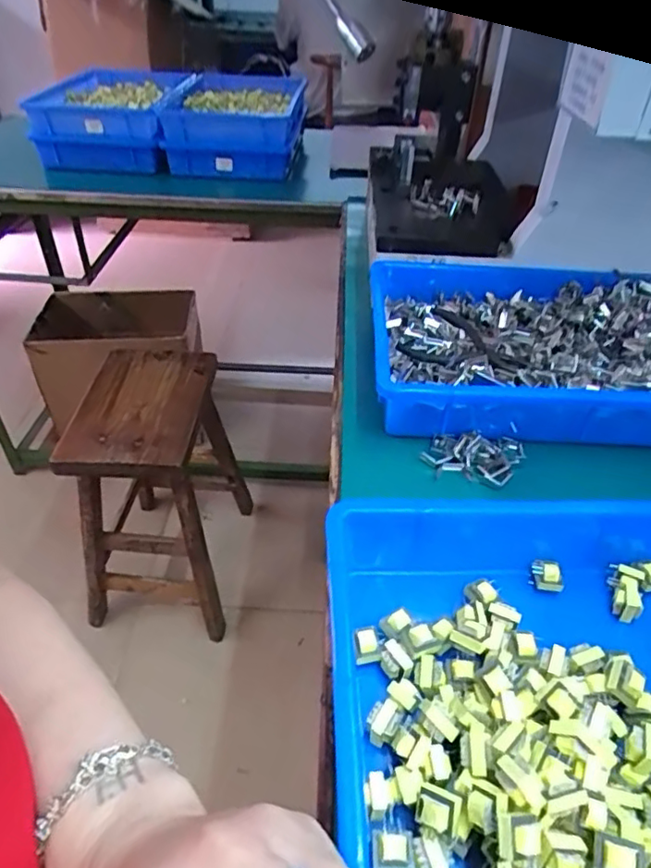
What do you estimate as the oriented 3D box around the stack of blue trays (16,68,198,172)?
[{"bbox_3d":[-0.409,-0.634,1.152,0.236,0.120,0.346,2,40,1],"label":"stack of blue trays"}]

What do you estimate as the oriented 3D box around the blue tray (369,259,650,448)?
[{"bbox_3d":[0.232,-0.090,0.588,0.365,0.064,0.247,3,40,2],"label":"blue tray"}]

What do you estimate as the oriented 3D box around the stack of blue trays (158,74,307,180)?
[{"bbox_3d":[-0.173,-0.630,1.179,0.235,0.113,0.355,2,40,0],"label":"stack of blue trays"}]

